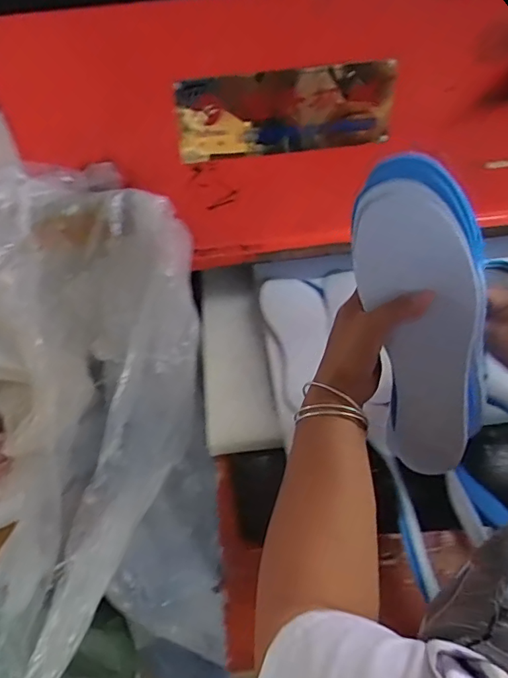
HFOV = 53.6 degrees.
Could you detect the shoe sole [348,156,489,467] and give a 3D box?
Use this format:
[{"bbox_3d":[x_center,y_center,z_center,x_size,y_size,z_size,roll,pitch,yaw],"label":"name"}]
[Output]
[{"bbox_3d":[0.150,-0.010,0.433,0.093,0.282,0.032,-12,26,12],"label":"shoe sole"}]

